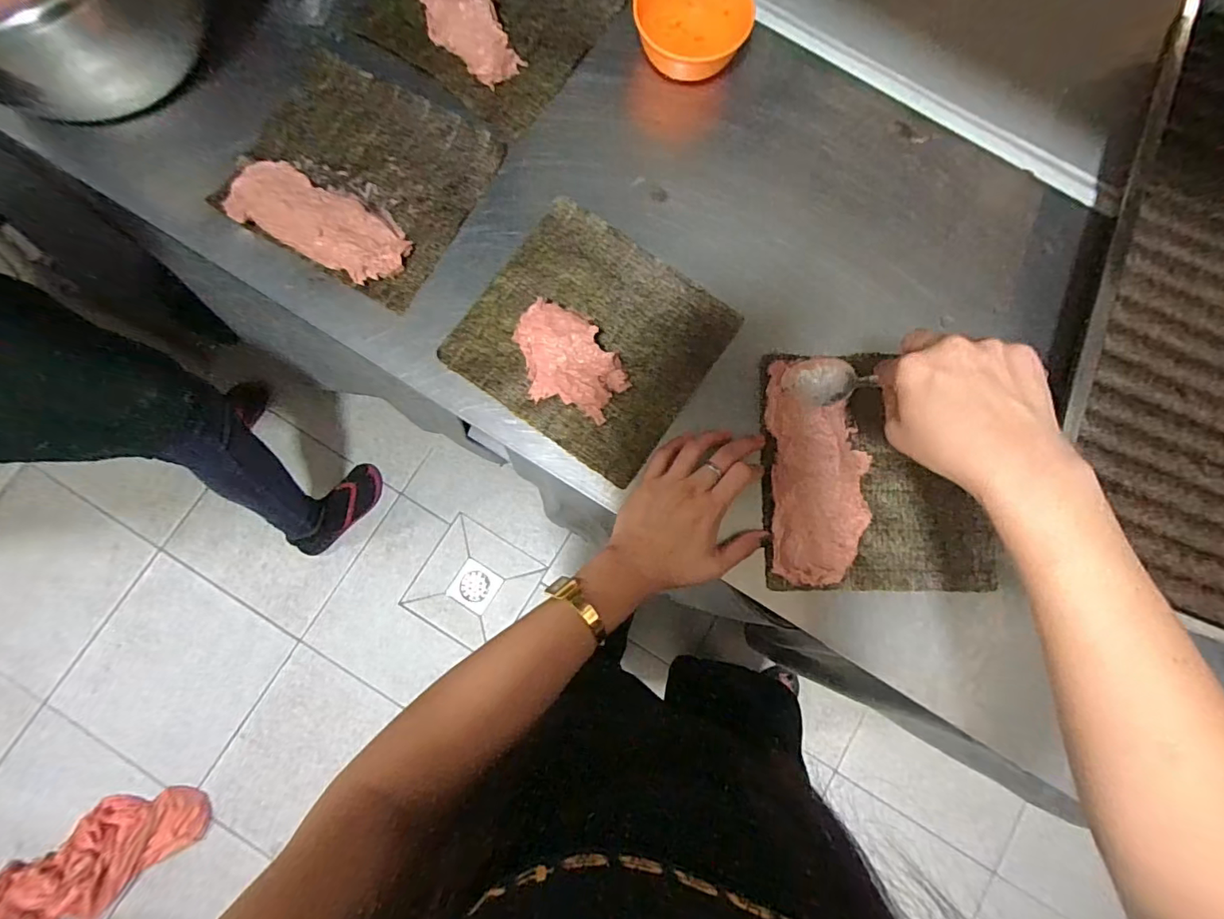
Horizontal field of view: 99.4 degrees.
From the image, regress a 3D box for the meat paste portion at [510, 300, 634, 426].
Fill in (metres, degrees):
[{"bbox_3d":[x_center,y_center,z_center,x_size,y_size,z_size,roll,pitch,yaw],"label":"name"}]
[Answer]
[{"bbox_3d":[-0.038,-0.081,0.438,0.102,0.029,0.071,38,83,3],"label":"meat paste portion"}]

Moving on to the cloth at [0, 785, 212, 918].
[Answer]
[{"bbox_3d":[-1.100,0.856,1.101,0.413,0.078,0.189,-34,83,-6],"label":"cloth"}]

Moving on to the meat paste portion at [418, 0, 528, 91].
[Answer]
[{"bbox_3d":[-0.131,-0.400,0.478,0.059,0.023,0.105,-44,86,-7],"label":"meat paste portion"}]

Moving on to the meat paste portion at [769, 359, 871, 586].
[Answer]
[{"bbox_3d":[0.176,0.011,0.438,0.081,0.015,0.179,1,82,-2],"label":"meat paste portion"}]

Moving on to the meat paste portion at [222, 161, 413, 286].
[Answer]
[{"bbox_3d":[-0.251,-0.206,0.450,0.151,0.017,0.065,27,82,1],"label":"meat paste portion"}]

